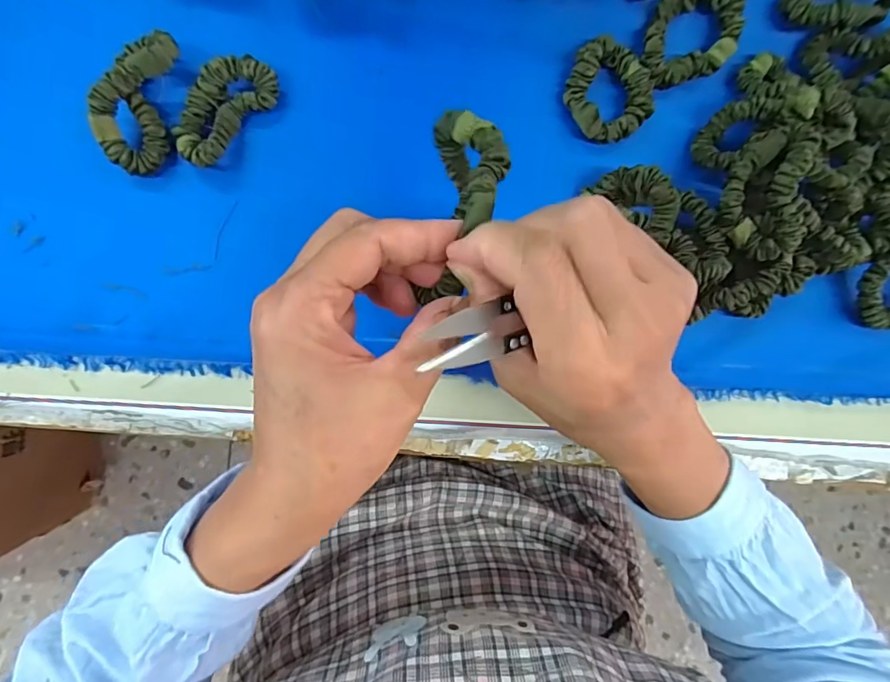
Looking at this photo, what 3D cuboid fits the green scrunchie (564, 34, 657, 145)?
[{"bbox_3d":[0.104,-0.160,0.313,0.052,0.020,0.059,-34,95,-4],"label":"green scrunchie"}]

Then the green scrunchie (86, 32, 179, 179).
[{"bbox_3d":[-0.177,-0.138,0.279,0.033,0.026,0.077,14,90,-7],"label":"green scrunchie"}]

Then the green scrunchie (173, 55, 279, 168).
[{"bbox_3d":[-0.133,-0.138,0.288,0.036,0.020,0.070,40,87,-6],"label":"green scrunchie"}]

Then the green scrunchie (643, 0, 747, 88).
[{"bbox_3d":[0.157,-0.197,0.305,0.061,0.018,0.053,-16,93,-6],"label":"green scrunchie"}]

